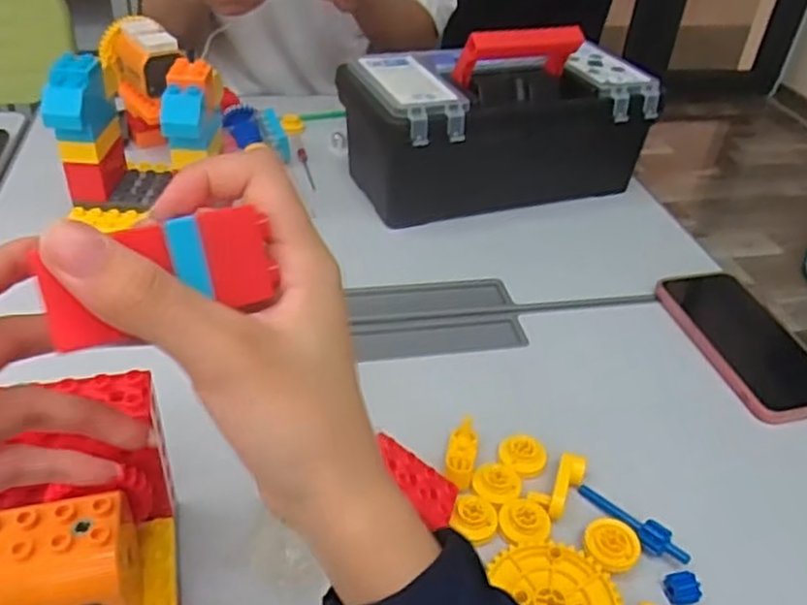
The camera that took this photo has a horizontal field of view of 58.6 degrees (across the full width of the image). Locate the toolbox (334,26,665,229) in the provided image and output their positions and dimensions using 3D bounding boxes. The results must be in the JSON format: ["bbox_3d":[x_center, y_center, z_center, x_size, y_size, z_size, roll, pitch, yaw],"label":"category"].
[{"bbox_3d":[0.098,-0.189,0.744,0.290,0.144,0.141,-10,40,-18],"label":"toolbox"}]

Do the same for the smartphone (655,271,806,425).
[{"bbox_3d":[0.286,0.034,0.603,0.081,0.018,0.171,-5,39,-12],"label":"smartphone"}]

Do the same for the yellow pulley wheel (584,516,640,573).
[{"bbox_3d":[0.125,0.146,0.434,0.036,0.010,0.031,-12,41,-21],"label":"yellow pulley wheel"}]

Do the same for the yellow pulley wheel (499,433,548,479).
[{"bbox_3d":[0.081,0.102,0.482,0.028,0.011,0.032,-5,39,-13],"label":"yellow pulley wheel"}]

